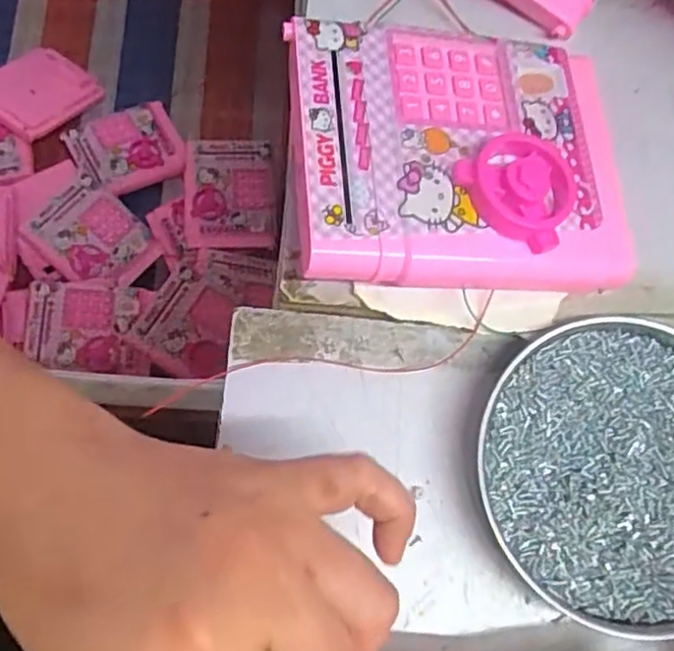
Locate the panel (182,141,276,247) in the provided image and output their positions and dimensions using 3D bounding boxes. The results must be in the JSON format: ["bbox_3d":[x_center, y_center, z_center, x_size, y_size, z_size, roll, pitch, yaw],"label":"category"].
[{"bbox_3d":[-0.157,-0.190,0.966,0.137,0.019,0.159,-1,82,11],"label":"panel"}]

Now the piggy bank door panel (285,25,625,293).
[{"bbox_3d":[0.059,-0.083,0.313,0.159,0.031,0.125,0,71,-15],"label":"piggy bank door panel"}]

